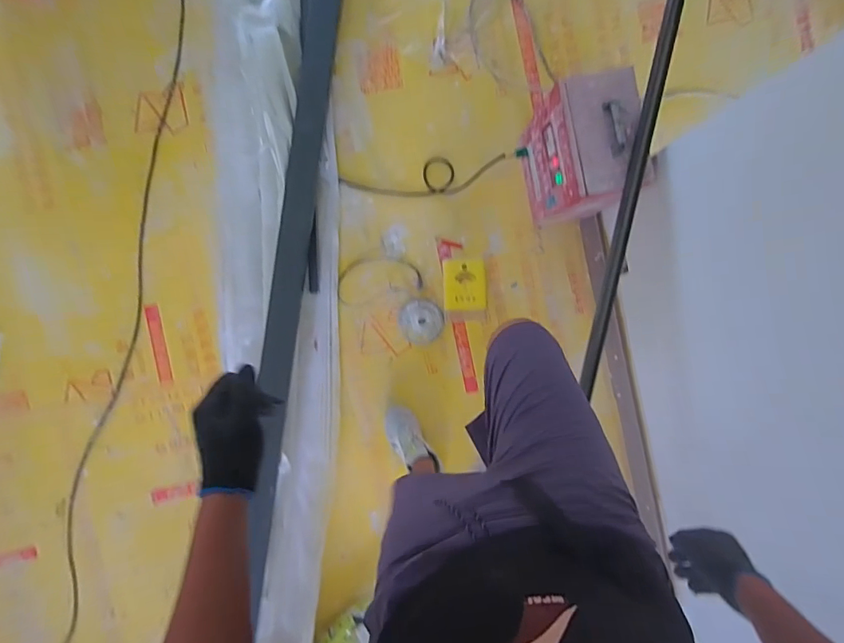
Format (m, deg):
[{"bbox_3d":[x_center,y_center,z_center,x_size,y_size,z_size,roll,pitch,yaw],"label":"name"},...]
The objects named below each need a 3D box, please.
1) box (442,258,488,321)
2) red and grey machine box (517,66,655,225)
[{"bbox_3d":[0.142,-0.106,1.486,0.136,0.073,0.198,-4,95,-3],"label":"box"},{"bbox_3d":[0.458,-0.484,1.310,0.222,0.401,0.315,-14,95,-2],"label":"red and grey machine box"}]

